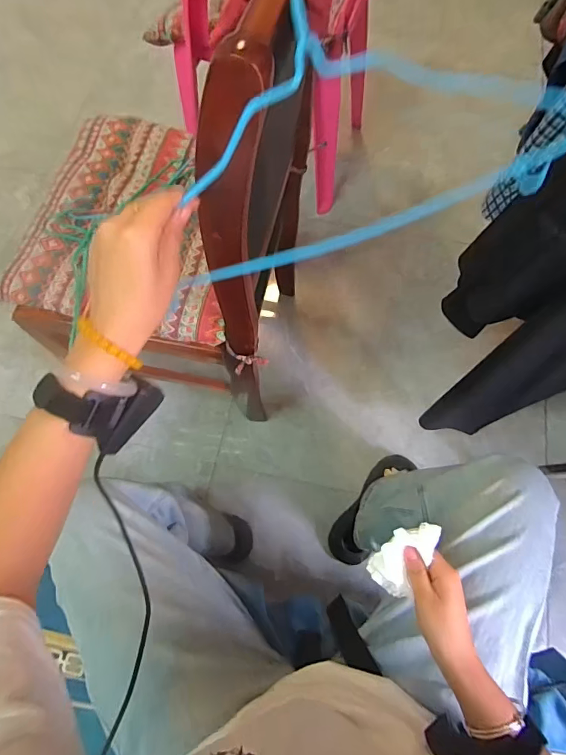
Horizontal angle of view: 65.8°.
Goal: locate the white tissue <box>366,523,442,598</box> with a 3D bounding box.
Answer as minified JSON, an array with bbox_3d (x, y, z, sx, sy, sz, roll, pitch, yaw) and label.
[{"bbox_3d":[0.131,0.191,0.464,0.051,0.022,0.093,36,104,12],"label":"white tissue"}]

